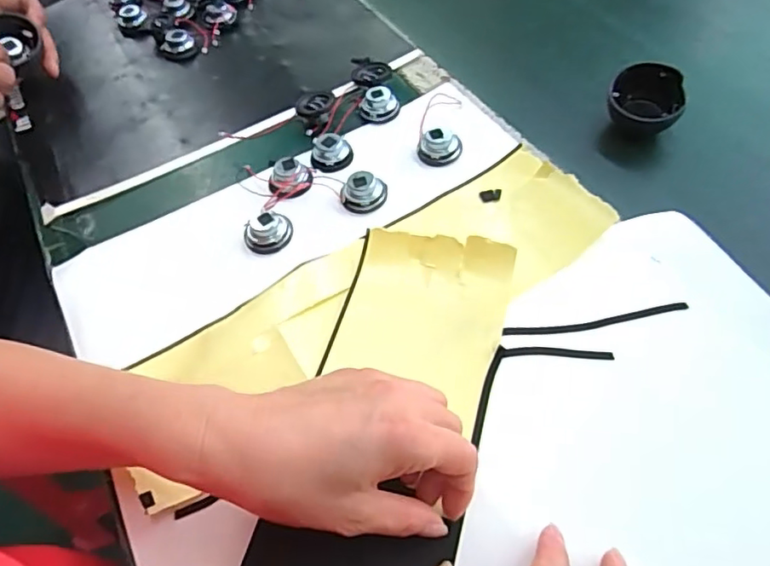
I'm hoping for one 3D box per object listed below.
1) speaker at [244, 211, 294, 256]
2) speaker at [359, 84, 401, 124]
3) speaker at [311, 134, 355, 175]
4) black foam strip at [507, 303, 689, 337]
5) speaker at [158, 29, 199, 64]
[{"bbox_3d":[-0.089,-0.042,0.427,0.036,0.019,0.029,-14,55,-3],"label":"speaker"},{"bbox_3d":[-0.004,-0.159,0.505,0.031,0.020,0.031,-3,55,4],"label":"speaker"},{"bbox_3d":[-0.045,-0.109,0.476,0.034,0.020,0.029,-10,55,-1],"label":"speaker"},{"bbox_3d":[0.137,0.026,0.371,0.119,0.007,0.010,-7,55,1],"label":"black foam strip"},{"bbox_3d":[-0.216,-0.248,0.597,0.040,0.021,0.040,-22,56,-9],"label":"speaker"}]

